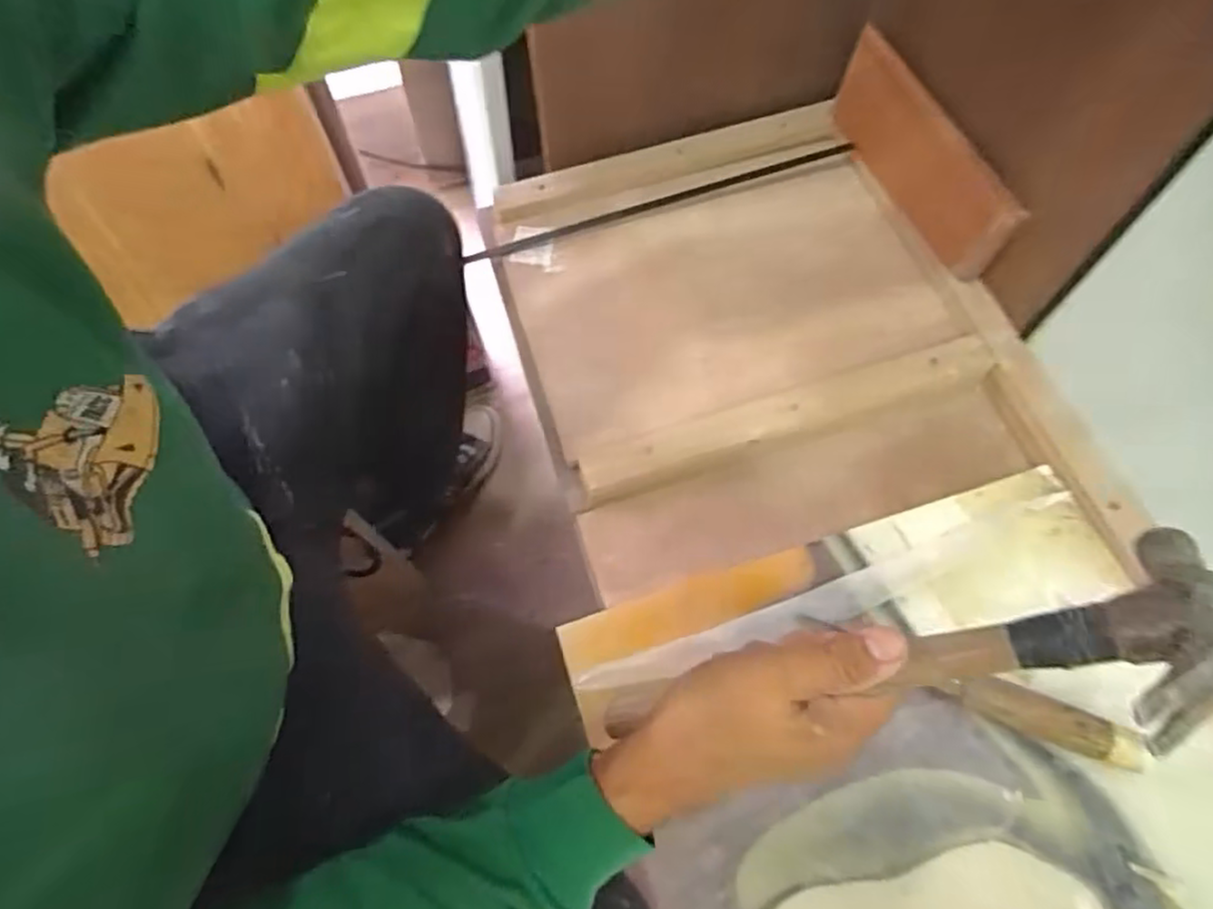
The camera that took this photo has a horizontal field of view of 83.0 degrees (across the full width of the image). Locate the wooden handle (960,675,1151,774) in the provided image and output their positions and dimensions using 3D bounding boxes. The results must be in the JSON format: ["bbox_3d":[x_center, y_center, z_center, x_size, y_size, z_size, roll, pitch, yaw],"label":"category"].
[{"bbox_3d":[0.303,0.181,0.466,0.113,0.030,0.027,20,67,13],"label":"wooden handle"}]

